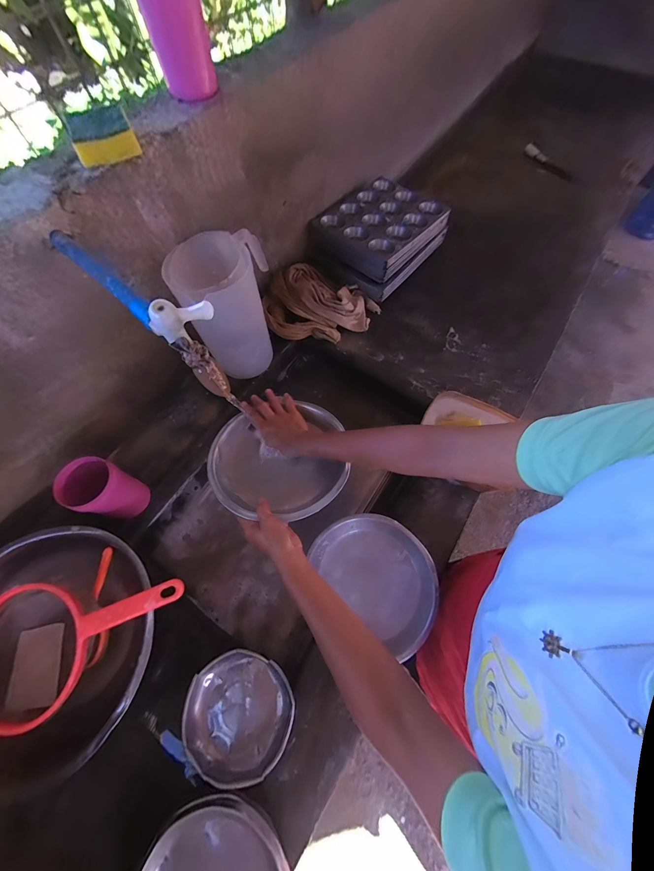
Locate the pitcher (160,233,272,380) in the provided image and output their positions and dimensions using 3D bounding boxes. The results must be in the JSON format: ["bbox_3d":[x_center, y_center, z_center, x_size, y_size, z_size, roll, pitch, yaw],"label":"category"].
[{"bbox_3d":[-0.198,-0.257,0.616,0.175,0.260,0.143,-13,68,-6],"label":"pitcher"}]

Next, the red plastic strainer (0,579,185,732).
[{"bbox_3d":[-0.369,0.293,0.467,0.320,0.097,0.180,-26,69,4],"label":"red plastic strainer"}]

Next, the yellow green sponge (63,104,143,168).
[{"bbox_3d":[-0.291,-0.392,0.390,0.075,0.038,0.057,-23,70,-10],"label":"yellow green sponge"}]

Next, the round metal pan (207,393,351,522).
[{"bbox_3d":[-0.079,0.043,0.511,0.224,0.051,0.205,1,66,-1],"label":"round metal pan"}]

